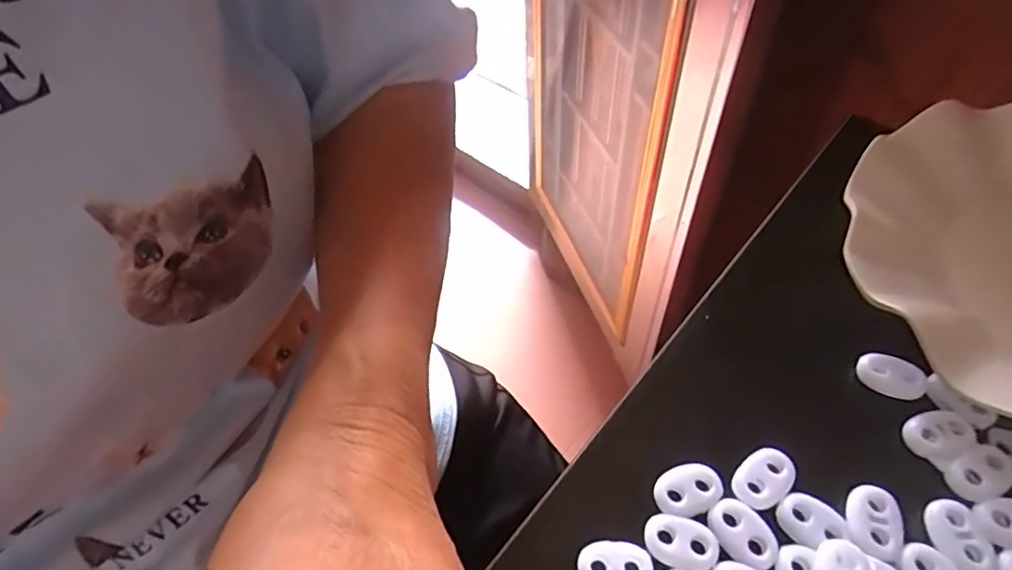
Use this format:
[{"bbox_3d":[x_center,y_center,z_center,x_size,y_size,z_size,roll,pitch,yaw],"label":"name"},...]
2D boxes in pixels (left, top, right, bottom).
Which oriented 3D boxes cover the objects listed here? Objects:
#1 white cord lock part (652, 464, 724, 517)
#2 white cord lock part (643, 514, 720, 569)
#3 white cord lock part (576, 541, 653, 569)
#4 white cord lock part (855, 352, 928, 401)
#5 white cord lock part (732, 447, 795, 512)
[{"bbox_3d":[0.060,0.067,0.189,0.022,0.004,0.015,-16,53,-8],"label":"white cord lock part"},{"bbox_3d":[0.055,0.081,0.180,0.022,0.004,0.015,10,54,11],"label":"white cord lock part"},{"bbox_3d":[0.034,0.087,0.176,0.022,0.004,0.015,-1,52,3],"label":"white cord lock part"},{"bbox_3d":[0.143,0.034,0.214,0.022,0.007,0.013,25,58,21],"label":"white cord lock part"},{"bbox_3d":[0.086,0.064,0.191,0.021,0.004,0.015,-36,58,-22],"label":"white cord lock part"}]

